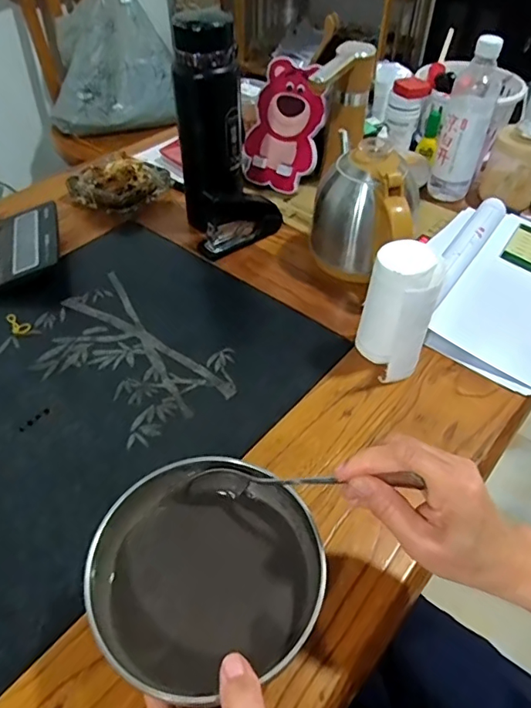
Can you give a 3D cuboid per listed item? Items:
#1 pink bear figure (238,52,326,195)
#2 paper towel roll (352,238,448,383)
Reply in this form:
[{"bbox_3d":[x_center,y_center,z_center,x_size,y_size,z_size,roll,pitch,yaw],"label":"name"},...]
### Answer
[{"bbox_3d":[0.029,-0.345,0.792,0.118,0.177,0.023,27,20,20],"label":"pink bear figure"},{"bbox_3d":[0.137,-0.043,0.547,0.068,0.133,0.073,0,45,0],"label":"paper towel roll"}]

